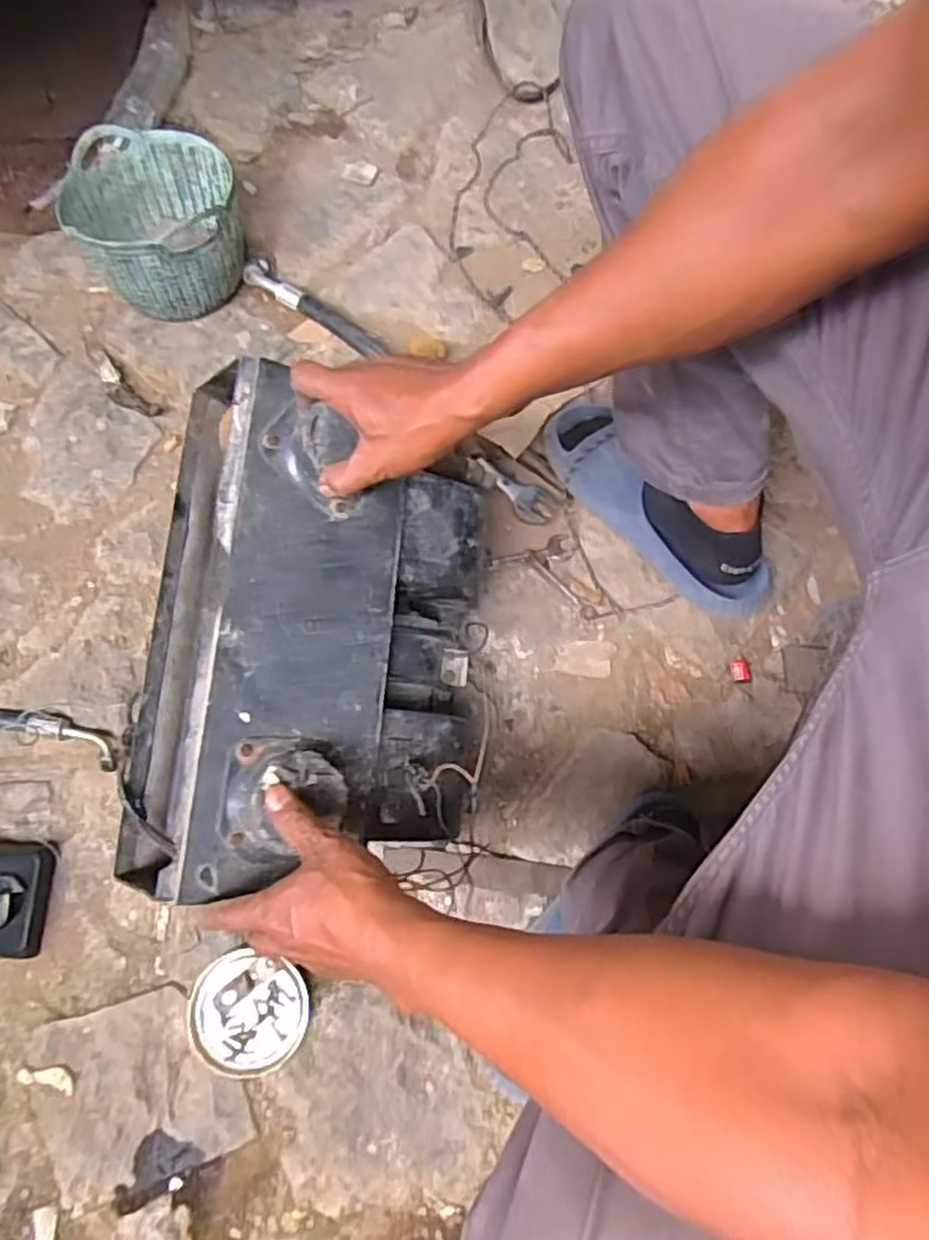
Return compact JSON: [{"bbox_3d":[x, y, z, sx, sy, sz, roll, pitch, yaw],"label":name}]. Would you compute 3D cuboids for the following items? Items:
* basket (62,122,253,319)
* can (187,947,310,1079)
[{"bbox_3d":[-0.354,-0.469,0.889,0.177,0.134,0.178,0,74,0],"label":"basket"},{"bbox_3d":[-0.198,0.359,0.682,0.104,0.020,0.101,0,74,0],"label":"can"}]

